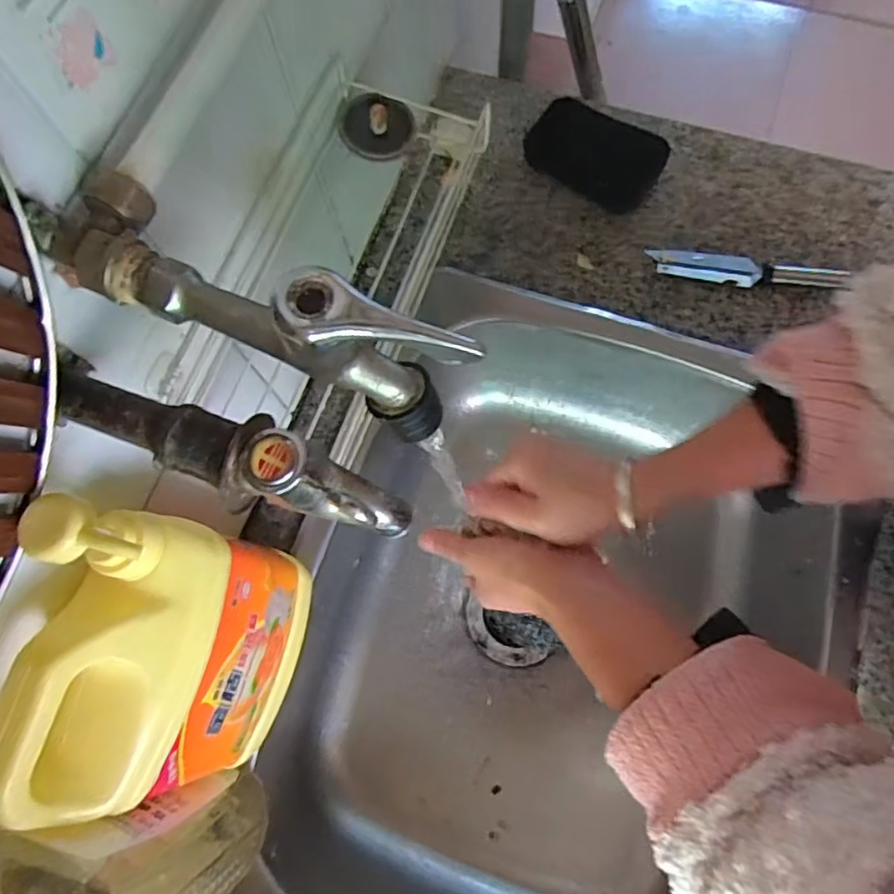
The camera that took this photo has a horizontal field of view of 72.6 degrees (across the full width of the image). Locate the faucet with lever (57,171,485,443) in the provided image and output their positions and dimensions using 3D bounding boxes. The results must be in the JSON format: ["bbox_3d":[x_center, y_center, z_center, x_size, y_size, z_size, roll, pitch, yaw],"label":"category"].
[{"bbox_3d":[-0.076,-0.052,0.231,0.177,0.074,0.045,30,76,11],"label":"faucet with lever"}]

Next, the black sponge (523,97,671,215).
[{"bbox_3d":[0.144,-0.285,0.590,0.123,0.037,0.080,31,76,12],"label":"black sponge"}]

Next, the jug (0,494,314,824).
[{"bbox_3d":[-0.148,0.120,0.337,0.075,0.207,0.145,9,73,5],"label":"jug"}]

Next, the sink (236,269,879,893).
[{"bbox_3d":[0.105,0.170,0.557,0.393,0.183,0.546,19,74,8],"label":"sink"}]

